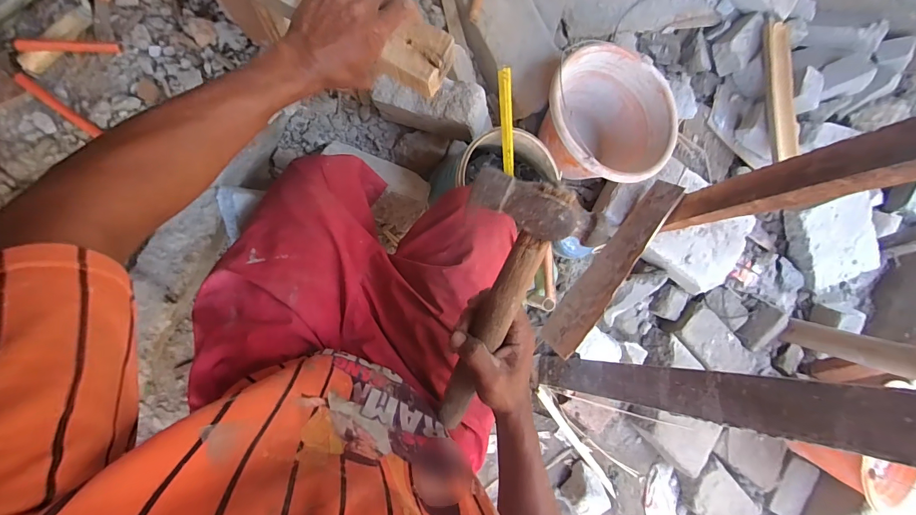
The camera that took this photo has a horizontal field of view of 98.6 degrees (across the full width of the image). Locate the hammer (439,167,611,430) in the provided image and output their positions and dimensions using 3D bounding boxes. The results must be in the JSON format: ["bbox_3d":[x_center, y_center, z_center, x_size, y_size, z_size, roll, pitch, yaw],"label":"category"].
[{"bbox_3d":[0.026,0.073,0.363,0.088,0.032,0.317,8,130,-9],"label":"hammer"}]

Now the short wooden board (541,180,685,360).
[{"bbox_3d":[0.298,0.020,0.770,0.018,0.093,0.386,32,97,-33],"label":"short wooden board"}]

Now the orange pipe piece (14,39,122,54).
[{"bbox_3d":[-0.627,-0.342,0.637,0.139,0.017,0.021,-5,90,-9],"label":"orange pipe piece"}]

